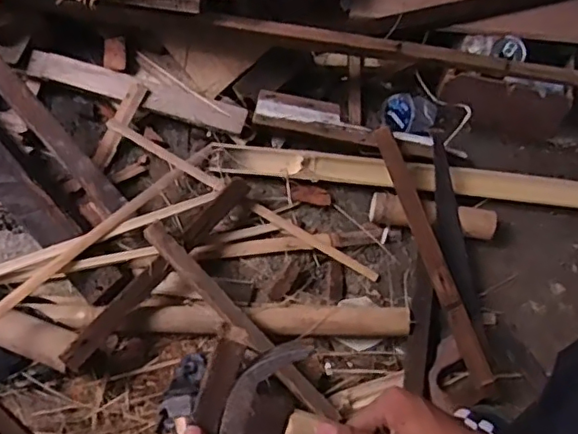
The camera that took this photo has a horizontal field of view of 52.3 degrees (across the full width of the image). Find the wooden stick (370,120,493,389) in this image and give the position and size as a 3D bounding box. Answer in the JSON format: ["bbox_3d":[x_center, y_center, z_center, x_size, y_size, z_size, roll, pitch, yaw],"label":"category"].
[{"bbox_3d":[0.198,0.040,0.839,0.013,0.034,0.395,11,55,-49],"label":"wooden stick"}]

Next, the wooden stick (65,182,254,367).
[{"bbox_3d":[-0.171,0.063,0.816,0.030,0.031,0.355,36,68,12],"label":"wooden stick"}]

